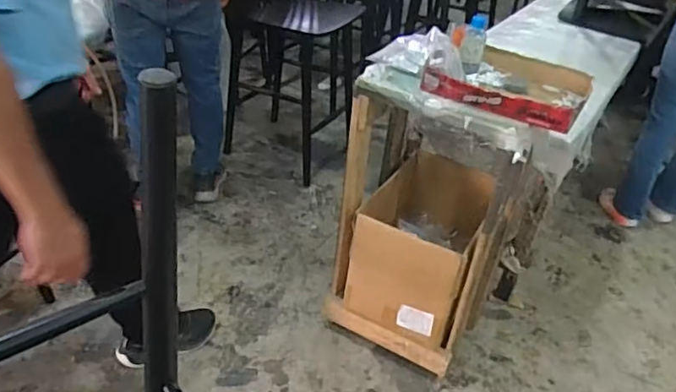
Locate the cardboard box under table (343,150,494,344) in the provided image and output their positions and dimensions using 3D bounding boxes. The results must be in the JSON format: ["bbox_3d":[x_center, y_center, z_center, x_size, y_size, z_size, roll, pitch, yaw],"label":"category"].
[{"bbox_3d":[0.252,0.131,1.779,0.326,0.314,0.493,17,36,15],"label":"cardboard box under table"}]

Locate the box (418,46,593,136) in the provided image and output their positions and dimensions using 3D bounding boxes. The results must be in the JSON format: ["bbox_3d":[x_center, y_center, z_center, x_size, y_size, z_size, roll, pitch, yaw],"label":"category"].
[{"bbox_3d":[0.395,-0.255,1.334,0.339,0.058,0.267,24,38,23],"label":"box"}]

